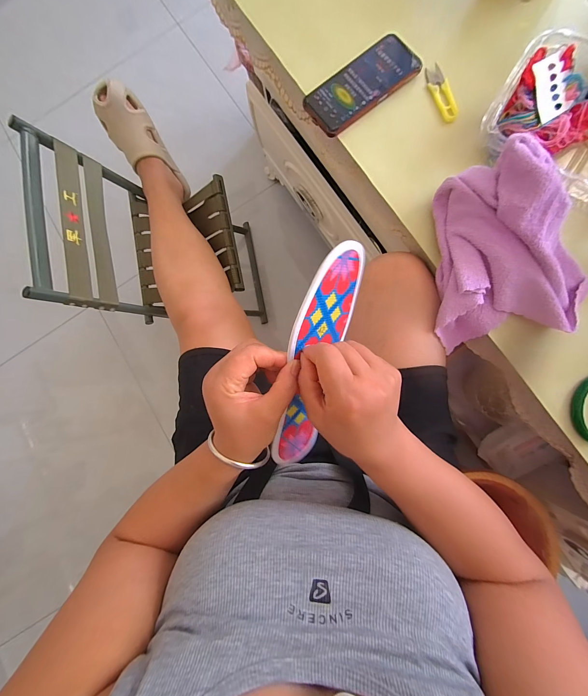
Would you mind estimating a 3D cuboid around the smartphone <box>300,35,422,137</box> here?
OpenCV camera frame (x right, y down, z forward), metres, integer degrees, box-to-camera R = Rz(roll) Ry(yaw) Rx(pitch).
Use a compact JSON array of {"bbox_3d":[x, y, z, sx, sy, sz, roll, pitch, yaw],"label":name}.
[{"bbox_3d":[0.096,-0.386,0.404,0.162,0.014,0.082,-36,81,0],"label":"smartphone"}]

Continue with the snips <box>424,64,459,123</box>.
[{"bbox_3d":[0.211,-0.366,0.393,0.026,0.006,0.093,-16,82,4],"label":"snips"}]

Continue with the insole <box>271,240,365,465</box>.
[{"bbox_3d":[0.020,0.023,0.287,0.008,0.085,0.251,32,117,38],"label":"insole"}]

